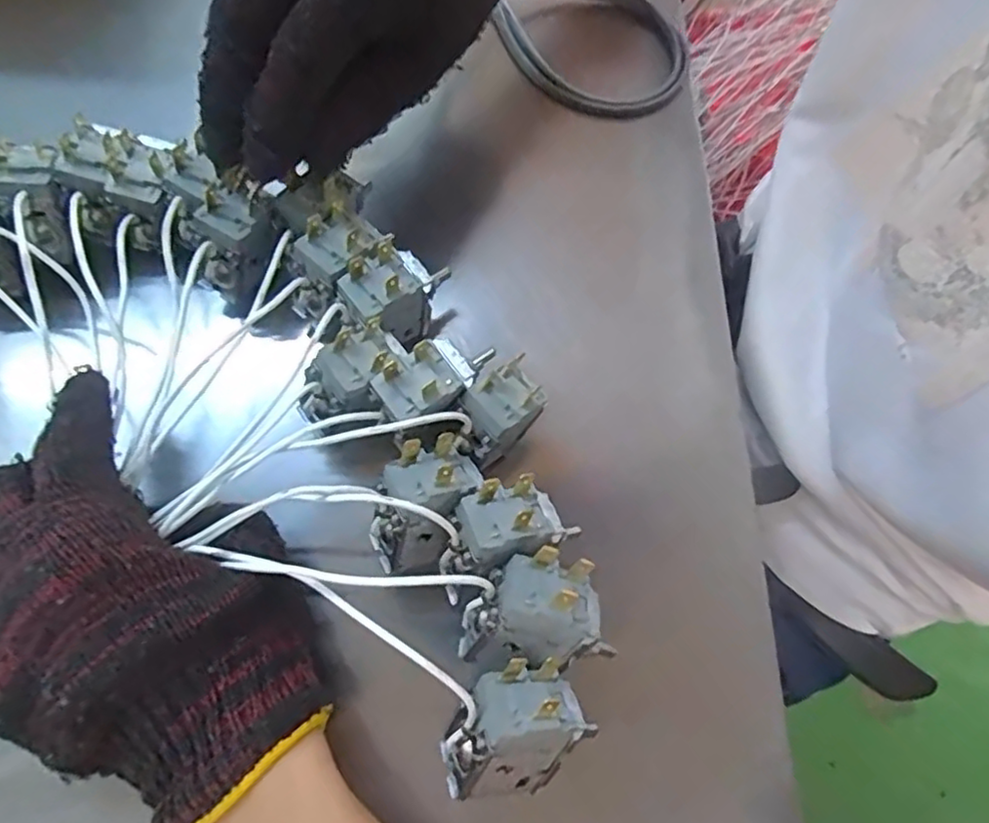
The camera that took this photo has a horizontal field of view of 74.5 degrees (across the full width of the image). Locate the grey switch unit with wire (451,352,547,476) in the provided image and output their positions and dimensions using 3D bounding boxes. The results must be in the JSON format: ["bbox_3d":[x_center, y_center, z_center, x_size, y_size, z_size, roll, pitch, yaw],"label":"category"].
[{"bbox_3d":[0.002,0.001,0.258,0.039,0.021,0.028,-37,75,-14],"label":"grey switch unit with wire"}]

